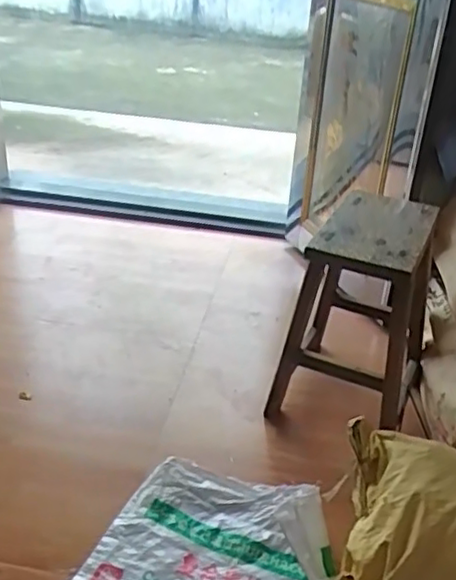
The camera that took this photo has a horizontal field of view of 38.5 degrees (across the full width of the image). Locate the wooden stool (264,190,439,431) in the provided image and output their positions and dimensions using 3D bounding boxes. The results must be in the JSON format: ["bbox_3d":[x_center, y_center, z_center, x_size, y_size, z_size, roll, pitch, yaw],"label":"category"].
[{"bbox_3d":[0.330,0.056,1.597,0.299,0.489,0.408,17,33,22],"label":"wooden stool"}]

